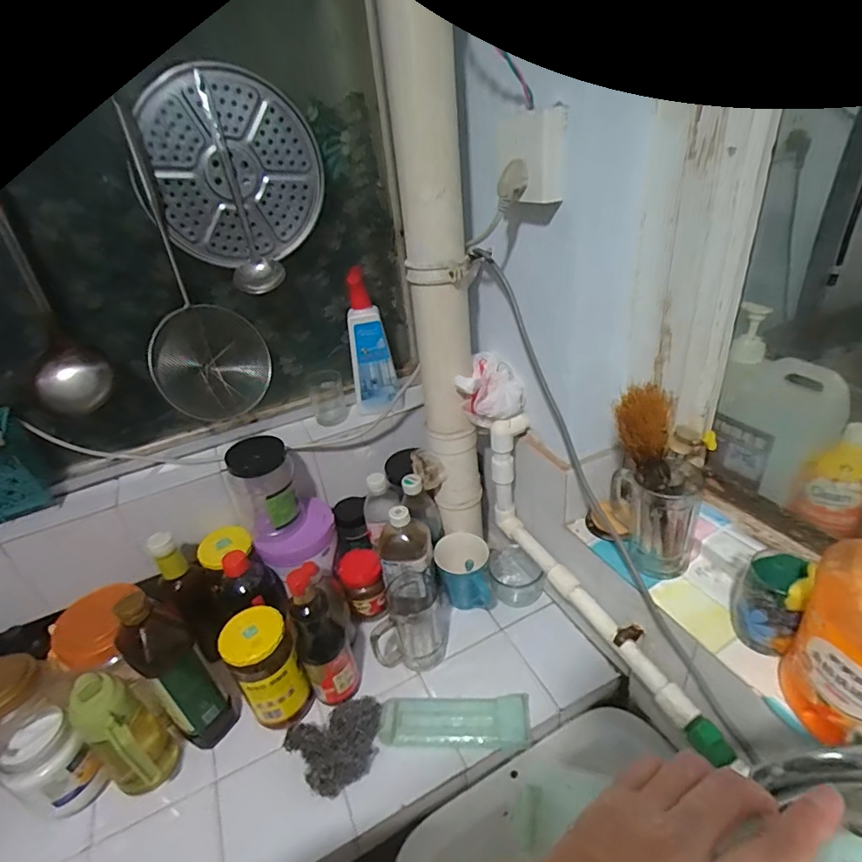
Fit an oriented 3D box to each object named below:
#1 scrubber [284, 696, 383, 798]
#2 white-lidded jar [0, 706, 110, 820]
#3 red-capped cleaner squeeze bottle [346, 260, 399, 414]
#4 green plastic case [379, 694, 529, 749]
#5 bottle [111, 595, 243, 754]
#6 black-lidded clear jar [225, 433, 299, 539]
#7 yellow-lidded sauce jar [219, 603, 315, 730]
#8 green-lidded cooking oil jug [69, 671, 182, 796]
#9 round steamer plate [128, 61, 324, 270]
[{"bbox_3d":[-0.118,0.411,0.667,0.124,0.042,0.091,-27,37,-30],"label":"scrubber"},{"bbox_3d":[-0.484,0.431,0.642,0.093,0.126,0.074,16,38,32],"label":"white-lidded jar"},{"bbox_3d":[-0.101,-0.141,0.827,0.072,0.224,0.042,-8,32,-3],"label":"red-capped cleaner squeeze bottle"},{"bbox_3d":[0.033,0.400,0.689,0.201,0.025,0.059,-3,32,5],"label":"green plastic case"},{"bbox_3d":[-0.341,0.319,0.671,0.080,0.280,0.086,-28,38,-31],"label":"bottle"},{"bbox_3d":[-0.254,0.085,0.773,0.089,0.154,0.099,-19,34,-19],"label":"black-lidded clear jar"},{"bbox_3d":[-0.226,0.326,0.690,0.078,0.159,0.079,-5,32,3],"label":"yellow-lidded sauce jar"},{"bbox_3d":[-0.380,0.385,0.629,0.085,0.188,0.076,17,39,33],"label":"green-lidded cooking oil jug"},{"bbox_3d":[-0.278,-0.361,0.694,0.238,0.238,0.022,-34,26,-5],"label":"round steamer plate"}]

